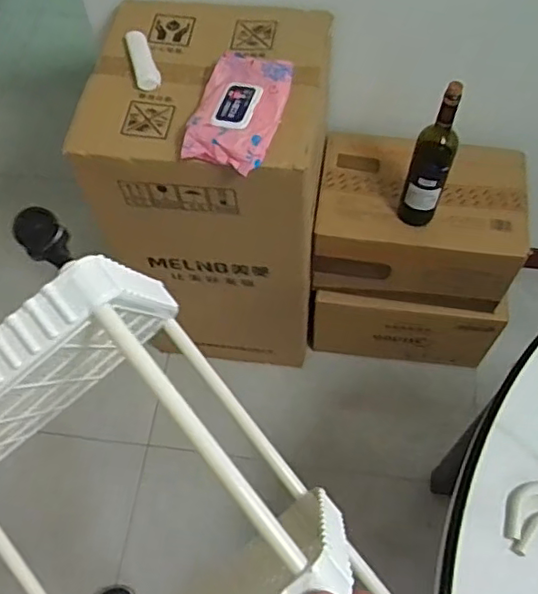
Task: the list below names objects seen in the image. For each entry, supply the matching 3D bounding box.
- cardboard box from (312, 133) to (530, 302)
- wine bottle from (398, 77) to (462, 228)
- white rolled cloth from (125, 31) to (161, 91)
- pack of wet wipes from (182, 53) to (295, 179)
[{"bbox_3d":[0.321,-0.174,1.336,0.421,0.184,0.294,9,62,7],"label":"cardboard box"},{"bbox_3d":[0.292,-0.237,1.104,0.074,0.305,0.065,21,64,13],"label":"wine bottle"},{"bbox_3d":[-0.214,-0.403,1.036,0.039,0.028,0.120,-14,62,-6],"label":"white rolled cloth"},{"bbox_3d":[-0.047,-0.298,0.955,0.135,0.037,0.223,11,62,8],"label":"pack of wet wipes"}]

